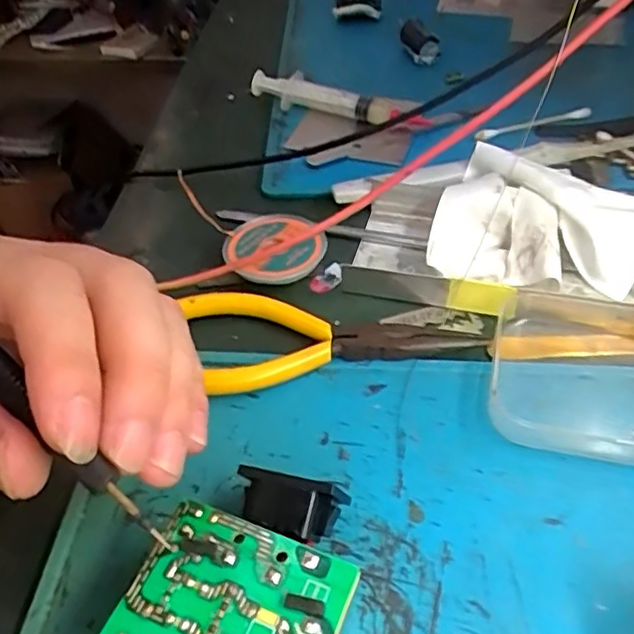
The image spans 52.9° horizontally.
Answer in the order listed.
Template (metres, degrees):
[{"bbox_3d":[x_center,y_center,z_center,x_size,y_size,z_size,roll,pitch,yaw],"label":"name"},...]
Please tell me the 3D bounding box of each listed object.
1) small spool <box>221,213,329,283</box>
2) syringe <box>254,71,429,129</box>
[{"bbox_3d":[-0.019,-0.032,0.290,0.045,0.012,0.042,-2,46,2],"label":"small spool"},{"bbox_3d":[0.013,-0.124,0.373,0.119,0.020,0.016,23,52,24],"label":"syringe"}]

